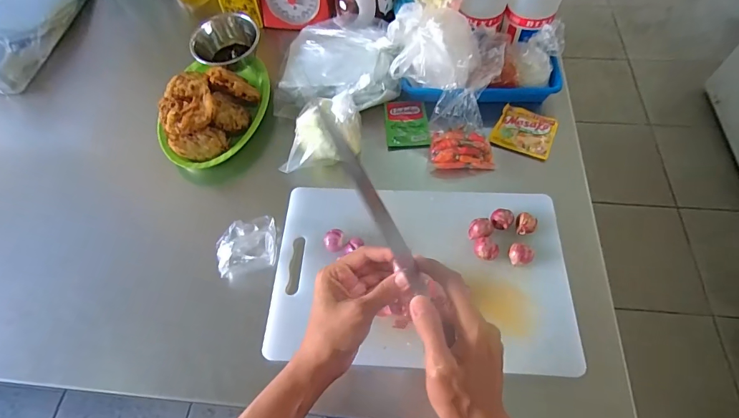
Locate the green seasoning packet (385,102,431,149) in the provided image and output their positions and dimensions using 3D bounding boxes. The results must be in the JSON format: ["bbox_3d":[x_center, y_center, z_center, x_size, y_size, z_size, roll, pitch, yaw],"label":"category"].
[{"bbox_3d":[0.057,-0.133,0.620,0.062,0.010,0.094,-3,60,1],"label":"green seasoning packet"}]

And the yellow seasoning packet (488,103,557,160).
[{"bbox_3d":[0.234,-0.120,0.602,0.084,0.012,0.081,21,63,14],"label":"yellow seasoning packet"}]

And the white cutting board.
[{"bbox_3d":[0.061,0.071,0.483,0.346,0.025,0.220,1,60,5],"label":"white cutting board"}]

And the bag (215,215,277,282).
[{"bbox_3d":[-0.151,0.044,0.495,0.079,0.051,0.062,-25,62,-11],"label":"bag"}]

